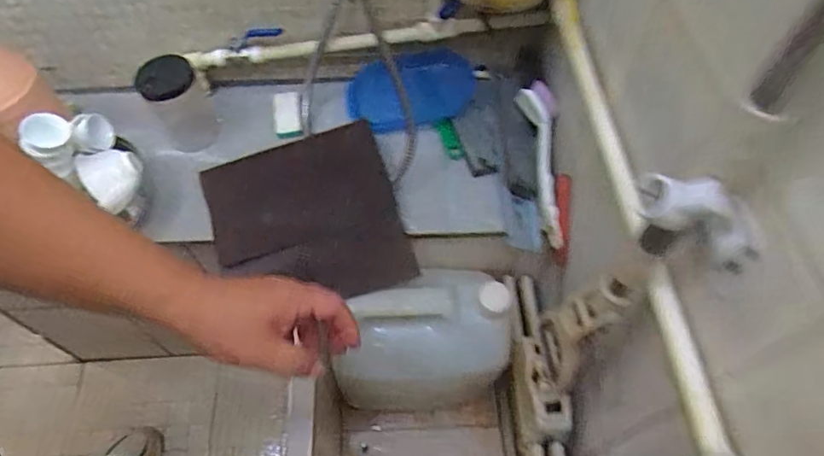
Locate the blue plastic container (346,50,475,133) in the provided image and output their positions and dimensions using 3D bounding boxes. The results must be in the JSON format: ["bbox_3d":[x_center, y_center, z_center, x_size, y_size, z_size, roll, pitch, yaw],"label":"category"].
[{"bbox_3d":[0.000,-0.219,0.825,0.210,0.080,0.113,-6,58,-4],"label":"blue plastic container"}]

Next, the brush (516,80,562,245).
[{"bbox_3d":[0.186,-0.091,0.742,0.052,0.045,0.237,-2,76,-2],"label":"brush"}]

